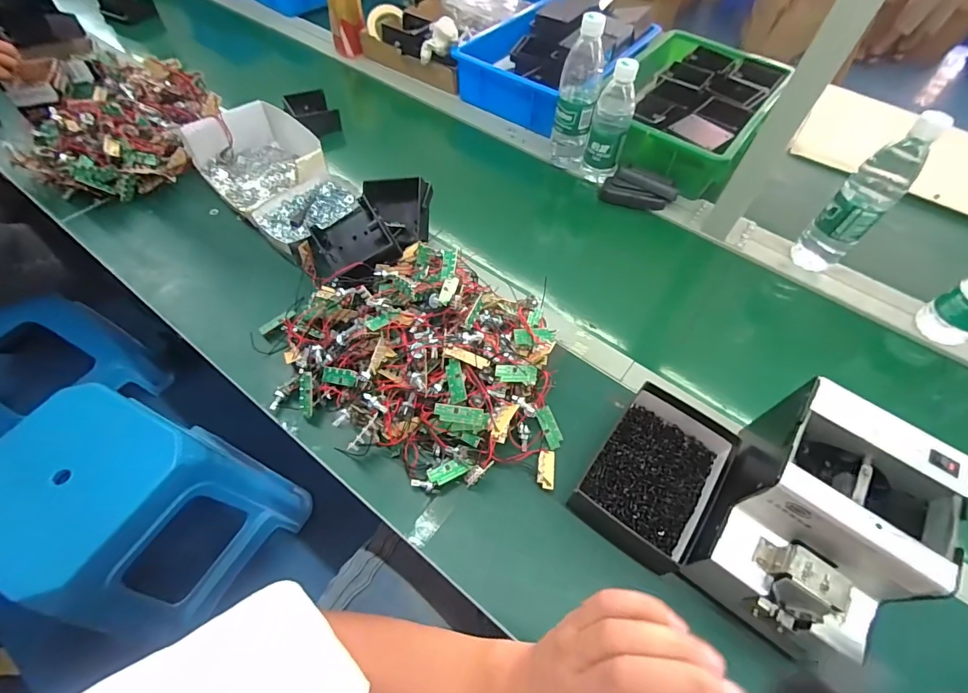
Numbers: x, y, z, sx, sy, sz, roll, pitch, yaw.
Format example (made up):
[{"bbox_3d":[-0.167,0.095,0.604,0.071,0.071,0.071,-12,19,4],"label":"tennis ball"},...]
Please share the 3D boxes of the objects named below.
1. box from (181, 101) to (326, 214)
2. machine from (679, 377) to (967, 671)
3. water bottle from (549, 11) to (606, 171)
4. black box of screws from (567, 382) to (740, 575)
[{"bbox_3d":[-0.361,-0.307,0.709,0.173,0.067,0.216,-34,65,-23],"label":"box"},{"bbox_3d":[0.286,0.150,0.378,0.125,0.117,0.187,35,61,18],"label":"machine"},{"bbox_3d":[0.154,-0.407,0.716,0.062,0.222,0.057,12,57,4],"label":"water bottle"},{"bbox_3d":[0.182,0.131,0.467,0.117,0.052,0.173,34,61,18],"label":"black box of screws"}]

